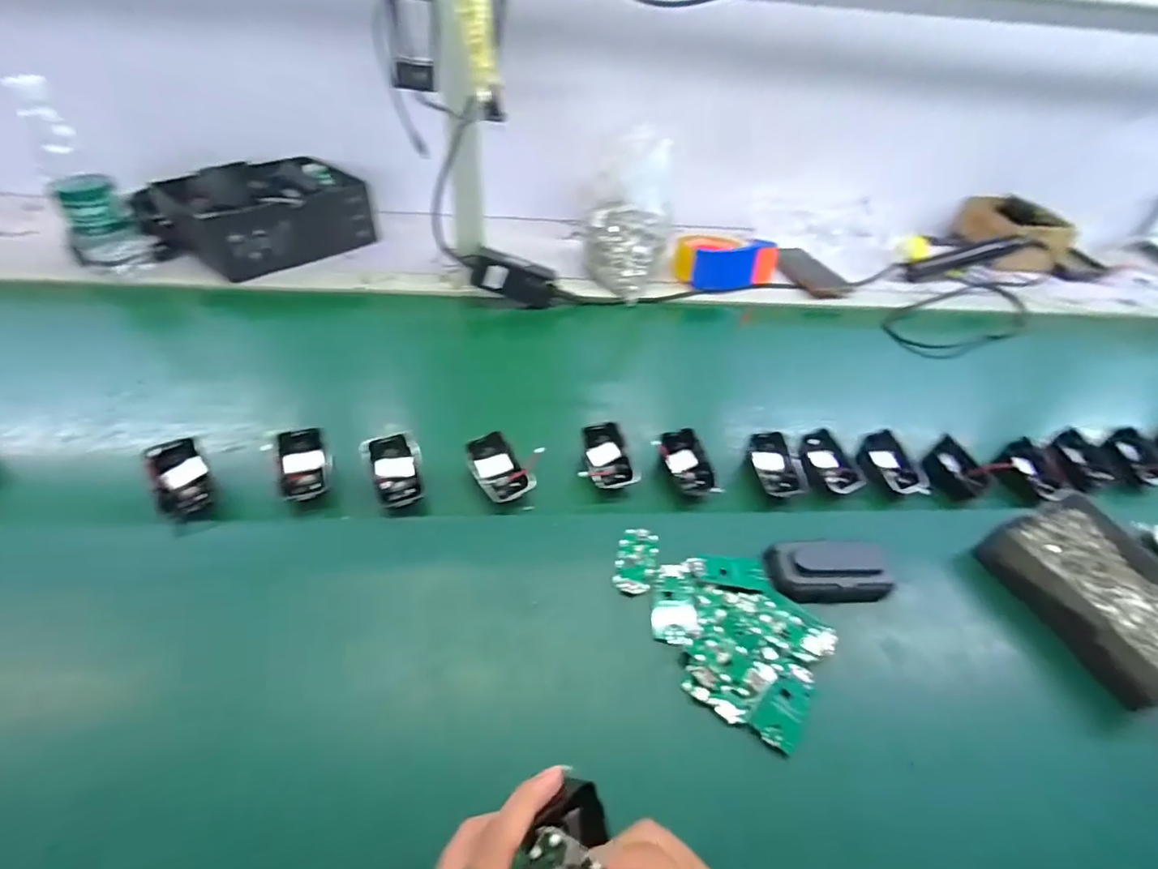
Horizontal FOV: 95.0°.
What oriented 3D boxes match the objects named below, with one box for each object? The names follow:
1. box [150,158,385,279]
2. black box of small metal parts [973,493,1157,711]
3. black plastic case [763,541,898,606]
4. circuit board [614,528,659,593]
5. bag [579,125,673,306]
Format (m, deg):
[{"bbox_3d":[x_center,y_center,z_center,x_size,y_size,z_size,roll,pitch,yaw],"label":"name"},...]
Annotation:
[{"bbox_3d":[-0.452,-0.337,0.800,0.193,0.093,0.265,36,52,29],"label":"box"},{"bbox_3d":[0.455,0.136,0.463,0.116,0.050,0.154,-15,47,-19],"label":"black box of small metal parts"},{"bbox_3d":[0.219,0.117,0.454,0.110,0.030,0.045,1,44,-3],"label":"black plastic case"},{"bbox_3d":[0.050,0.109,0.461,0.032,0.006,0.060,11,44,7],"label":"circuit board"},{"bbox_3d":[0.069,-0.304,0.746,0.130,0.197,0.100,5,44,0],"label":"bag"}]

